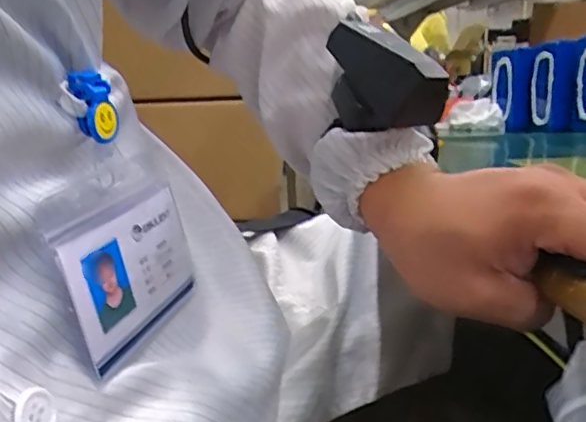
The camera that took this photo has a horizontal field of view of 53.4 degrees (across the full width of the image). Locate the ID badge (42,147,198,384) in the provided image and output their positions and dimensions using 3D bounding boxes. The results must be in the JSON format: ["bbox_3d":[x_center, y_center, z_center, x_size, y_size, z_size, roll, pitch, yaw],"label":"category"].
[{"bbox_3d":[-0.078,0.020,0.275,0.008,0.089,0.091,-5,20,22],"label":"ID badge"}]

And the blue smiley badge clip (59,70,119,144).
[{"bbox_3d":[-0.087,-0.045,0.251,0.017,0.029,0.019,-3,12,-2],"label":"blue smiley badge clip"}]

